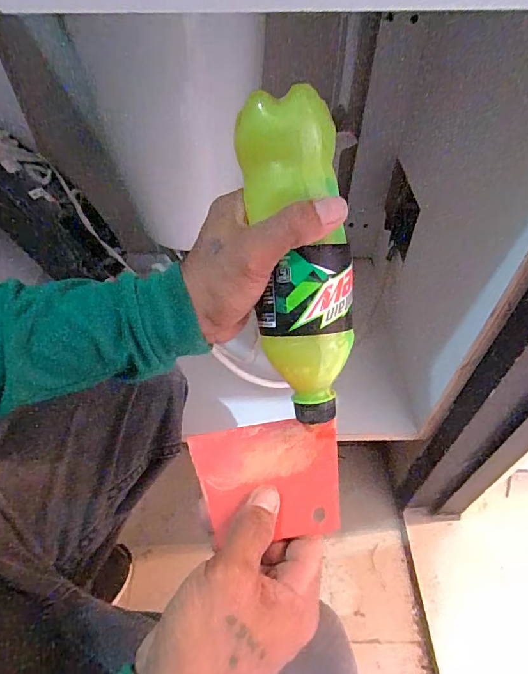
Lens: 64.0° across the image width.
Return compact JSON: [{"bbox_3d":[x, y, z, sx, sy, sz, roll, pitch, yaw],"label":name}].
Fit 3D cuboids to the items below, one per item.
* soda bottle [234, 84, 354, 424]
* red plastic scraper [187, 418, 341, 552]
[{"bbox_3d":[0.024,-0.045,0.279,0.060,0.211,0.056,-10,9,-9],"label":"soda bottle"},{"bbox_3d":[0.002,0.101,0.304,0.105,0.005,0.079,-7,59,-1],"label":"red plastic scraper"}]

